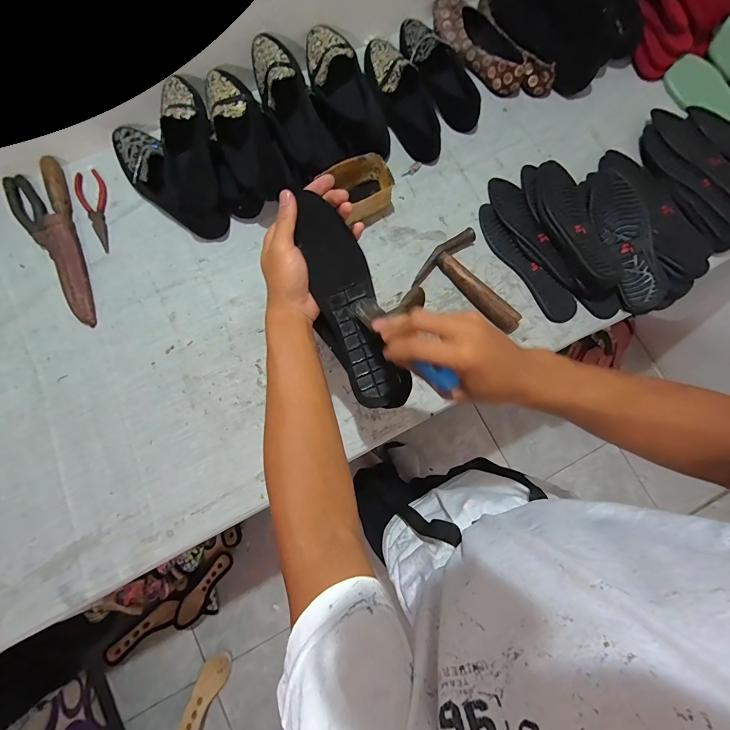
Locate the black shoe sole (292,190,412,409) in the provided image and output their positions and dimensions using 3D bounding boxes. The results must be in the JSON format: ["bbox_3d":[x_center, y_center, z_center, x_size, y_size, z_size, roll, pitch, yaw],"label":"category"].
[{"bbox_3d":[-0.018,-0.060,0.388,0.070,0.028,0.239,-22,104,-4],"label":"black shoe sole"}]

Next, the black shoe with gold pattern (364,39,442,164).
[{"bbox_3d":[0.065,-0.485,0.625,0.084,0.055,0.250,-28,90,-5],"label":"black shoe with gold pattern"}]

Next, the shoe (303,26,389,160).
[{"bbox_3d":[-0.037,-0.462,0.592,0.103,0.078,0.257,-24,81,-6],"label":"shoe"}]

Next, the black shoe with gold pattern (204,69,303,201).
[{"bbox_3d":[-0.192,-0.370,0.554,0.088,0.053,0.223,-30,90,-6],"label":"black shoe with gold pattern"}]

